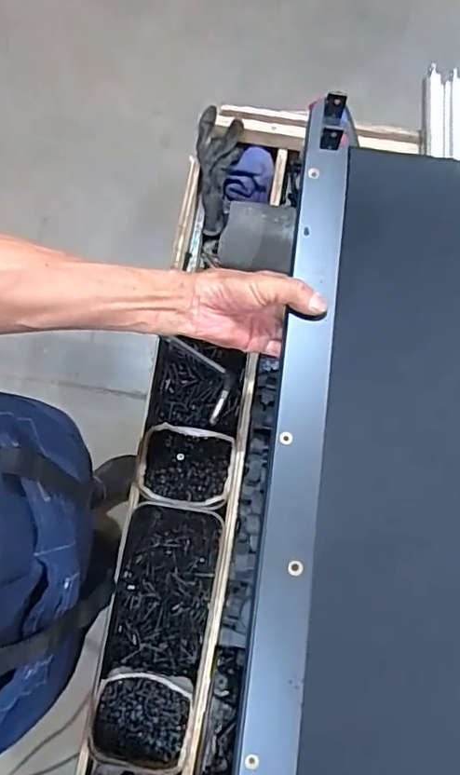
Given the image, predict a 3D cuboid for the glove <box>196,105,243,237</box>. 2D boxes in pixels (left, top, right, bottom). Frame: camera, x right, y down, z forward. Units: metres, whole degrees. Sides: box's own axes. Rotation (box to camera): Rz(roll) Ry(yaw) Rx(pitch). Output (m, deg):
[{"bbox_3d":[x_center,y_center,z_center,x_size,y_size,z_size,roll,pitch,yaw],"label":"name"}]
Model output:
[{"bbox_3d":[-0.019,-0.335,0.899,0.067,0.036,0.186,3,93,0],"label":"glove"}]

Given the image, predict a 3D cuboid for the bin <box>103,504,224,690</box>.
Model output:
[{"bbox_3d":[-0.087,0.265,0.760,0.125,0.061,0.212,10,80,2],"label":"bin"}]

